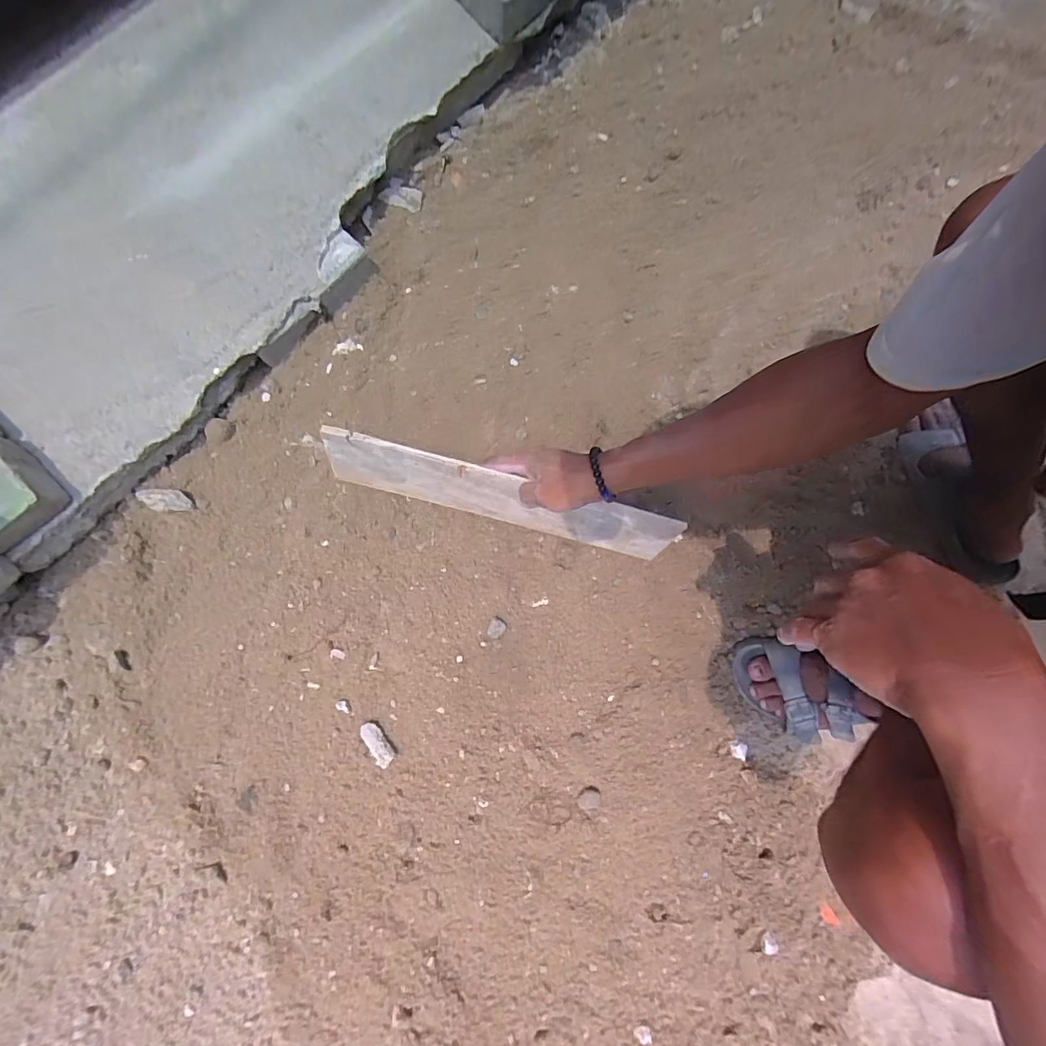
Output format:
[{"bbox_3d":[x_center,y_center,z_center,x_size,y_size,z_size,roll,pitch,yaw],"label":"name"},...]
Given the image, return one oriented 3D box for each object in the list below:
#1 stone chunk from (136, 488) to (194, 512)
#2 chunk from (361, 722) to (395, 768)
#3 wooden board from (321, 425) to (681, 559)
[{"bbox_3d":[-0.502,-0.032,0.687,0.074,0.026,0.030,3,78,1],"label":"stone chunk"},{"bbox_3d":[-0.187,0.283,0.631,0.026,0.012,0.057,-35,81,-7],"label":"chunk"},{"bbox_3d":[-0.024,-0.026,0.557,0.388,0.100,0.008,15,61,-3],"label":"wooden board"}]

